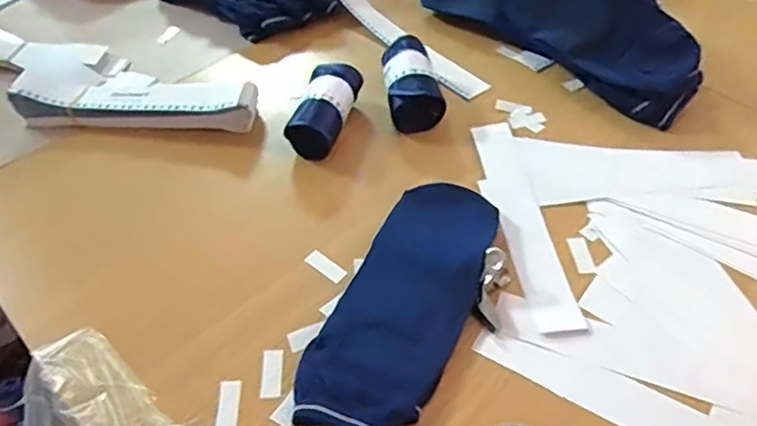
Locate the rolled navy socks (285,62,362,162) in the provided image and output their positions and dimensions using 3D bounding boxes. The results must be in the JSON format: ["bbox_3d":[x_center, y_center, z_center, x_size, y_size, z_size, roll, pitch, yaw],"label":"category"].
[{"bbox_3d":[-0.051,-0.093,0.564,0.049,0.040,0.102,11,51,10],"label":"rolled navy socks"}]

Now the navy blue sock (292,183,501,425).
[{"bbox_3d":[0.022,0.059,0.436,0.087,0.019,0.217,20,52,16],"label":"navy blue sock"}]

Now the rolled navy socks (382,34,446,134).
[{"bbox_3d":[0.030,-0.122,0.586,0.048,0.042,0.104,-8,50,-6],"label":"rolled navy socks"}]

